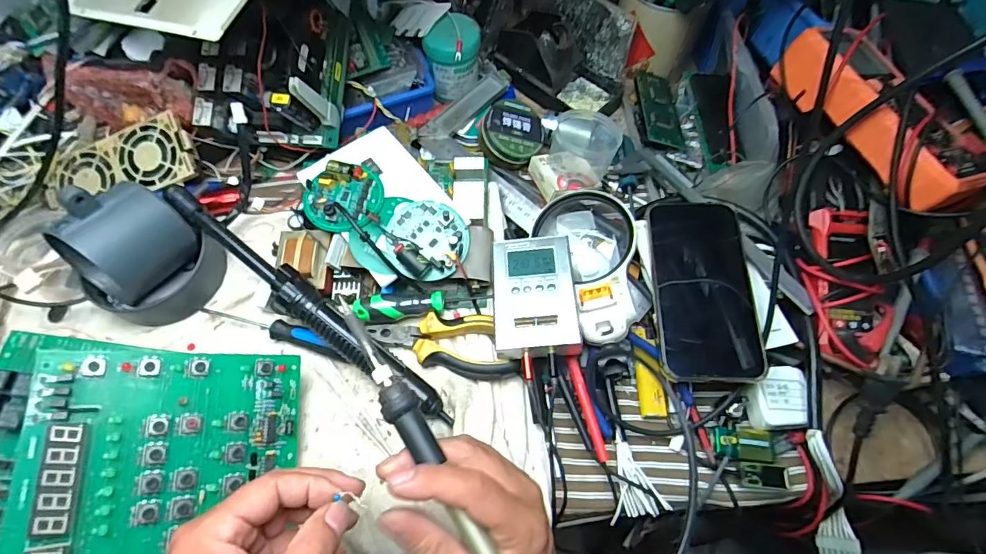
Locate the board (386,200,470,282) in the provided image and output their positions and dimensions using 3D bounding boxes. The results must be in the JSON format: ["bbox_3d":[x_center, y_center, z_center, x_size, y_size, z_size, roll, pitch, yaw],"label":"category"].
[{"bbox_3d":[-0.056,-0.035,0.422,0.068,0.019,0.068,0,64,-1],"label":"board"}]

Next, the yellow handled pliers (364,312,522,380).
[{"bbox_3d":[-0.043,0.059,0.412,0.130,0.022,0.054,4,64,1],"label":"yellow handled pliers"}]

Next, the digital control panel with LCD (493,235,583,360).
[{"bbox_3d":[0.034,0.014,0.396,0.066,0.019,0.106,-1,64,-1],"label":"digital control panel with LCD"}]

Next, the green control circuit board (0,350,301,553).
[{"bbox_3d":[-0.215,0.159,0.318,0.157,0.009,0.214,8,69,-35],"label":"green control circuit board"}]

